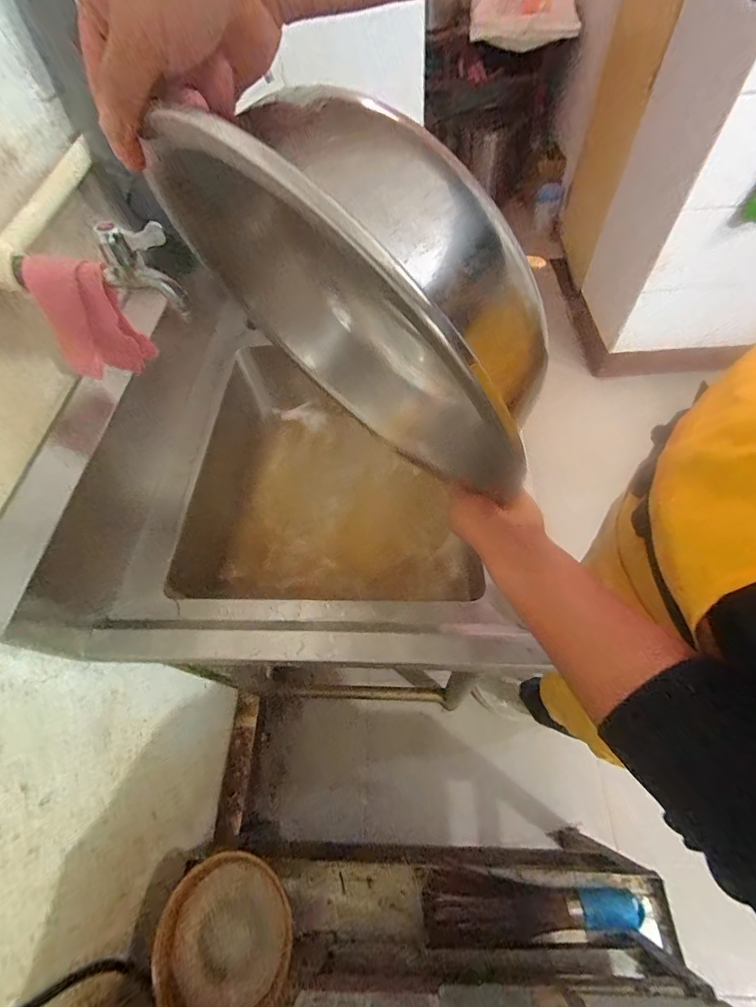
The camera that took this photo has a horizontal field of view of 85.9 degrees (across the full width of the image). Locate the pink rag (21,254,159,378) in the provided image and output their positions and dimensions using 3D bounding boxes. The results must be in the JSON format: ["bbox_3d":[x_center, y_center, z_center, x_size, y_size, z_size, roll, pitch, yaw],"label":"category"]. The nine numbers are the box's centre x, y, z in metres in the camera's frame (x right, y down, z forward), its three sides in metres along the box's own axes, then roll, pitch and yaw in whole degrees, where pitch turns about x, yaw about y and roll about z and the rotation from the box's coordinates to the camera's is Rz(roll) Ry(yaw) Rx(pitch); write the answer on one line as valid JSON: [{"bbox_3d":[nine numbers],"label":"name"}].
[{"bbox_3d":[-0.309,-0.196,0.444,0.082,0.123,0.049,-23,60,-9],"label":"pink rag"}]

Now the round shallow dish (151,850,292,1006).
[{"bbox_3d":[-0.225,0.633,0.596,0.203,0.046,0.193,6,28,-3],"label":"round shallow dish"}]

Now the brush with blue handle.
[{"bbox_3d":[0.229,0.607,0.615,0.329,0.070,0.073,-3,59,3],"label":"brush with blue handle"}]

